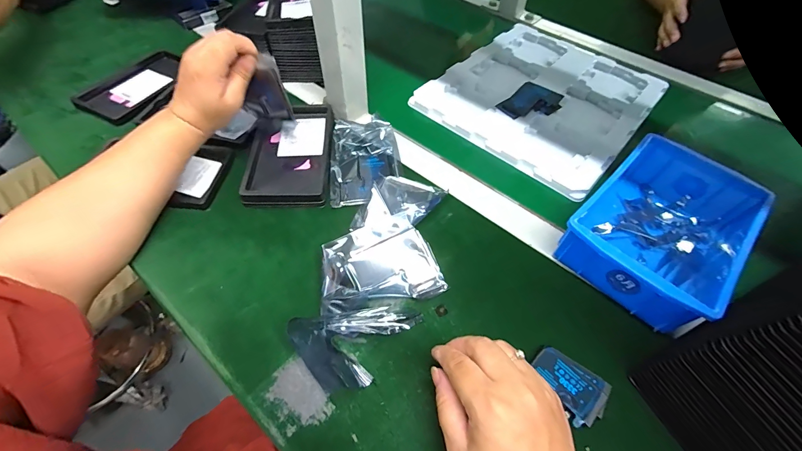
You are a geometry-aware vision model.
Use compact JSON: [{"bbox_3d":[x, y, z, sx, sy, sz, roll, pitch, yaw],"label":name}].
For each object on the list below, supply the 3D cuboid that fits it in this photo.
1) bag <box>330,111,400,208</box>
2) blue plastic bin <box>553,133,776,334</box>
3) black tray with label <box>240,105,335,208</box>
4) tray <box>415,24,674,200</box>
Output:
[{"bbox_3d":[-0.043,-0.083,0.427,0.082,0.024,0.133,-2,55,-3],"label":"bag"},{"bbox_3d":[0.268,-0.001,0.355,0.197,0.062,0.127,-38,64,-25],"label":"blue plastic bin"},{"bbox_3d":[-0.134,-0.089,0.426,0.098,0.026,0.150,-3,55,-4],"label":"black tray with label"},{"bbox_3d":[0.218,-0.205,0.523,0.274,0.020,0.315,37,62,22],"label":"tray"}]

